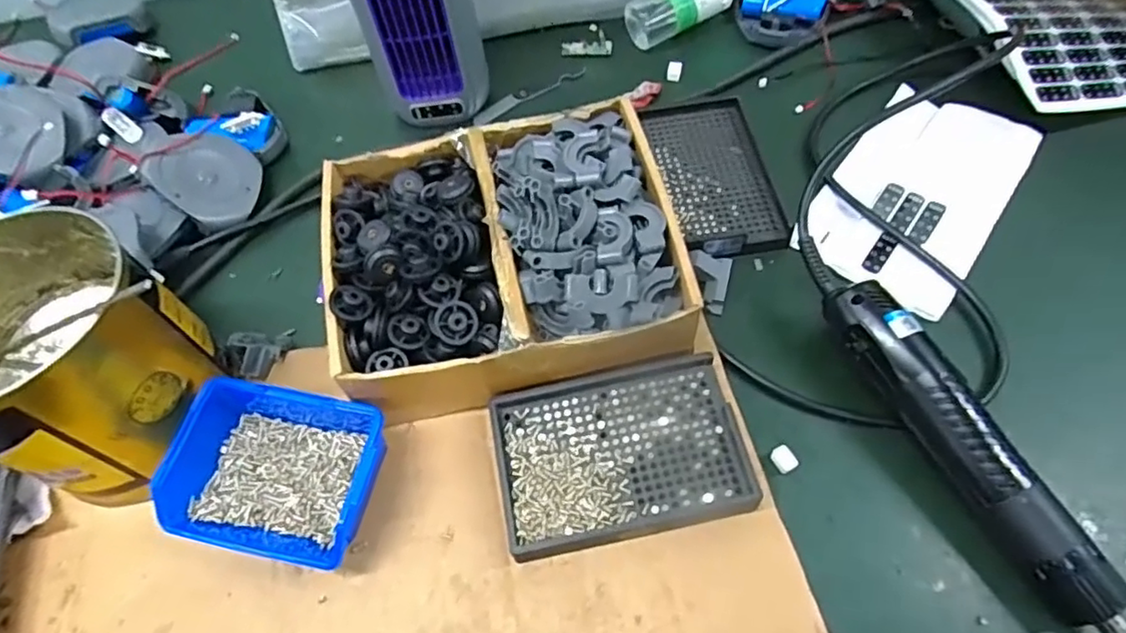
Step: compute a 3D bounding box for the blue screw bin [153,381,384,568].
[{"bbox_3d":[-0.155,0.084,0.353,0.109,0.046,0.092,9,63,8],"label":"blue screw bin"}]

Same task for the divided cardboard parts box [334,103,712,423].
[{"bbox_3d":[-0.038,-0.038,0.392,0.198,0.076,0.176,-12,59,-4],"label":"divided cardboard parts box"}]

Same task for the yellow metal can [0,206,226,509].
[{"bbox_3d":[-0.273,0.028,0.355,0.130,0.113,0.125,19,65,13],"label":"yellow metal can"}]

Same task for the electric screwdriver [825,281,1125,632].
[{"bbox_3d":[0.222,0.079,0.339,0.039,0.041,0.226,-23,63,-9],"label":"electric screwdriver"}]

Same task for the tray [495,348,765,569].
[{"bbox_3d":[0.032,0.077,0.361,0.134,0.020,0.093,-12,62,-3],"label":"tray"}]

